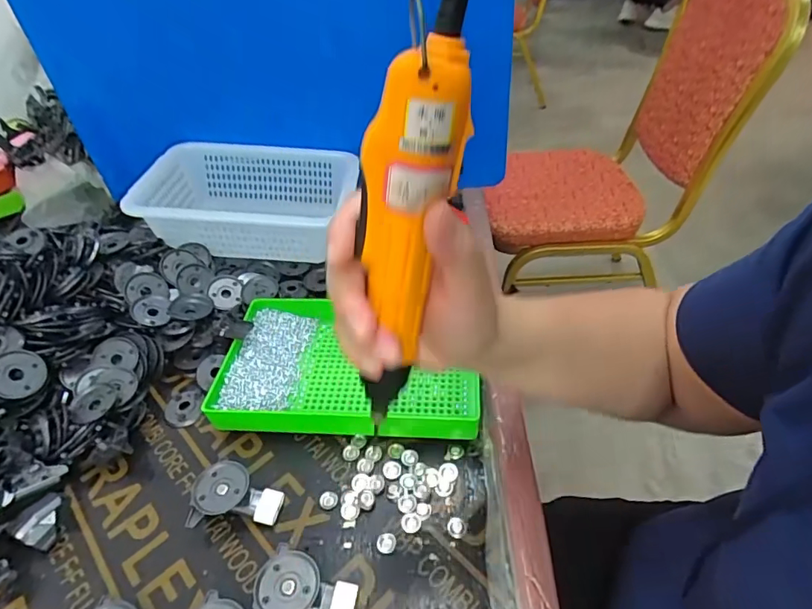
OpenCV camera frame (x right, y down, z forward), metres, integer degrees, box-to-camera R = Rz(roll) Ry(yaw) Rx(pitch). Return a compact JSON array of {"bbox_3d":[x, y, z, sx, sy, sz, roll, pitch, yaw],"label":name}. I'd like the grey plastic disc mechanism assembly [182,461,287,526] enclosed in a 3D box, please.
[{"bbox_3d":[-0.135,0.157,0.400,0.067,0.030,0.047,-1,42,5],"label":"grey plastic disc mechanism assembly"}]

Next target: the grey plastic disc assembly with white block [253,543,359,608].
[{"bbox_3d":[-0.070,0.203,0.341,0.064,0.030,0.044,15,46,22],"label":"grey plastic disc assembly with white block"}]

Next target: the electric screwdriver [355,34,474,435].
[{"bbox_3d":[-0.003,-0.022,0.252,0.034,0.201,0.030,-18,41,-35],"label":"electric screwdriver"}]

